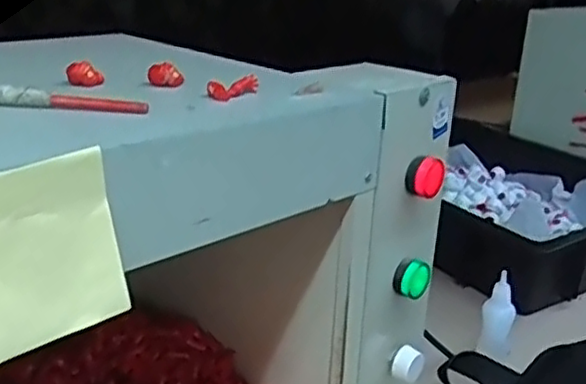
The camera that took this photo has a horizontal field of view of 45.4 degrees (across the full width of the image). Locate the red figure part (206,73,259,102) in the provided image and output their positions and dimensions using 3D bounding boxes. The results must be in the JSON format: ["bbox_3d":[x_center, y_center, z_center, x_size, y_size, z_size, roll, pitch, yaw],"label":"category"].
[{"bbox_3d":[-0.034,-0.062,0.406,0.016,0.010,0.037,15,23,28],"label":"red figure part"}]

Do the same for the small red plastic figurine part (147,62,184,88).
[{"bbox_3d":[-0.077,-0.070,0.420,0.021,0.013,0.011,0,21,-10],"label":"small red plastic figurine part"}]

